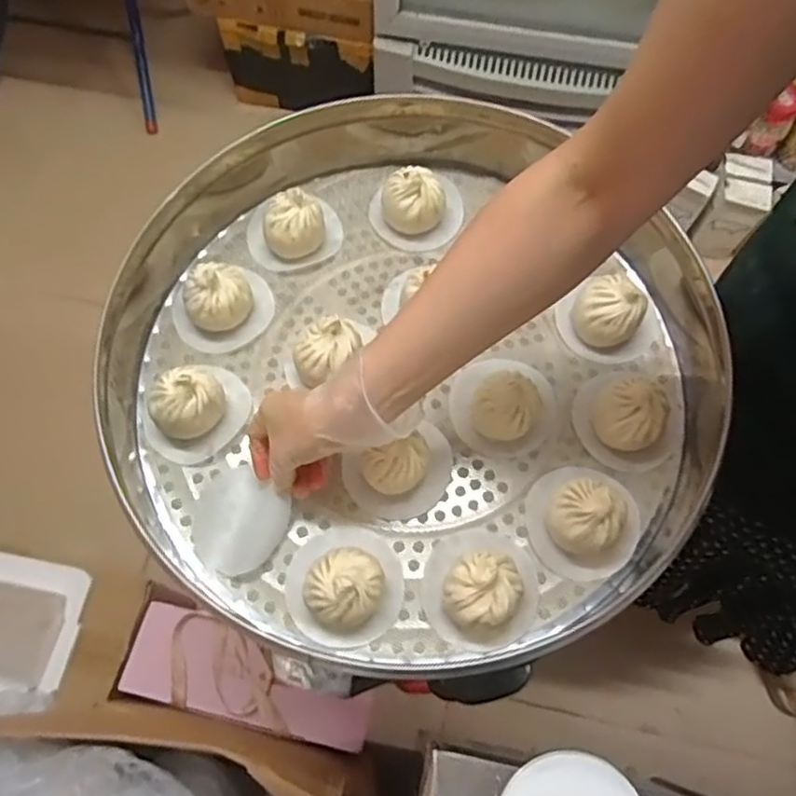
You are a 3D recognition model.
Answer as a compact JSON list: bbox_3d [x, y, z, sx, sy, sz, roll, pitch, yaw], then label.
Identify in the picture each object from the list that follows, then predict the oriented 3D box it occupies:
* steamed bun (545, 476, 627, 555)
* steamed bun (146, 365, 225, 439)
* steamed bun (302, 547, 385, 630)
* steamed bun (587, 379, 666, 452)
[{"bbox_3d":[0.152,0.093,0.529,0.057,0.065,0.061,0,67,0],"label":"steamed bun"},{"bbox_3d":[-0.183,0.002,0.560,0.061,0.050,0.045,-42,73,-16],"label":"steamed bun"},{"bbox_3d":[-0.042,0.149,0.511,0.061,0.059,0.057,0,67,0],"label":"steamed bun"},{"bbox_3d":[0.201,0.013,0.571,0.056,0.052,0.063,-34,72,-14],"label":"steamed bun"}]

